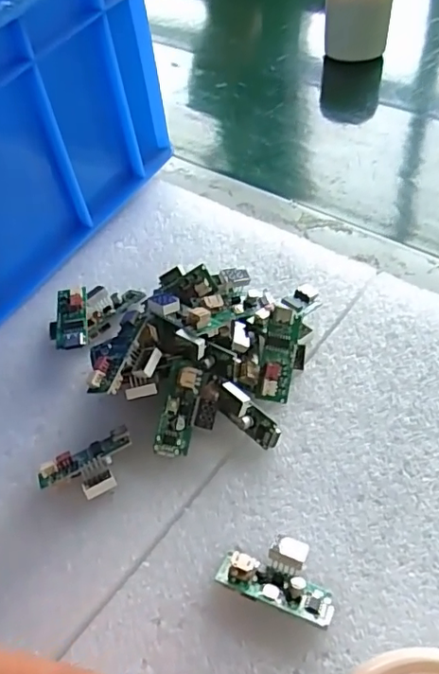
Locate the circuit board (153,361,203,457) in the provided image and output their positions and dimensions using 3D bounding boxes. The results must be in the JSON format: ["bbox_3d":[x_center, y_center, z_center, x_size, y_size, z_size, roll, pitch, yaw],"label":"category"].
[{"bbox_3d":[-0.017,0.030,0.225,0.012,0.009,0.037,11,82,14],"label":"circuit board"}]

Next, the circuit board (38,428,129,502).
[{"bbox_3d":[-0.052,0.053,0.221,0.039,0.008,0.023,-24,54,-13],"label":"circuit board"}]

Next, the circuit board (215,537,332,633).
[{"bbox_3d":[0.021,0.080,0.188,0.038,0.012,0.022,15,55,17],"label":"circuit board"}]

